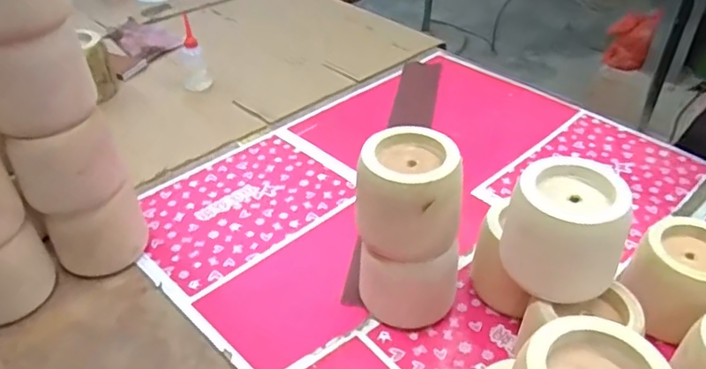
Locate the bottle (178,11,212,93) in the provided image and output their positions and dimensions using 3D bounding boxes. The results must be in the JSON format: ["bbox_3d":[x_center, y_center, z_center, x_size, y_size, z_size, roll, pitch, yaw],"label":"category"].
[{"bbox_3d":[-0.376,-0.302,1.385,0.067,0.154,0.054,-11,40,-14],"label":"bottle"}]

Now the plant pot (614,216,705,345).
[{"bbox_3d":[0.442,0.127,0.796,0.130,0.101,0.123,0,39,0],"label":"plant pot"}]

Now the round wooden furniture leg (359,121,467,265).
[{"bbox_3d":[0.077,0.014,0.764,0.130,0.133,0.105,9,39,10],"label":"round wooden furniture leg"}]

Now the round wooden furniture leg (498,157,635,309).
[{"bbox_3d":[0.257,0.055,0.709,0.136,0.128,0.108,18,42,21],"label":"round wooden furniture leg"}]

